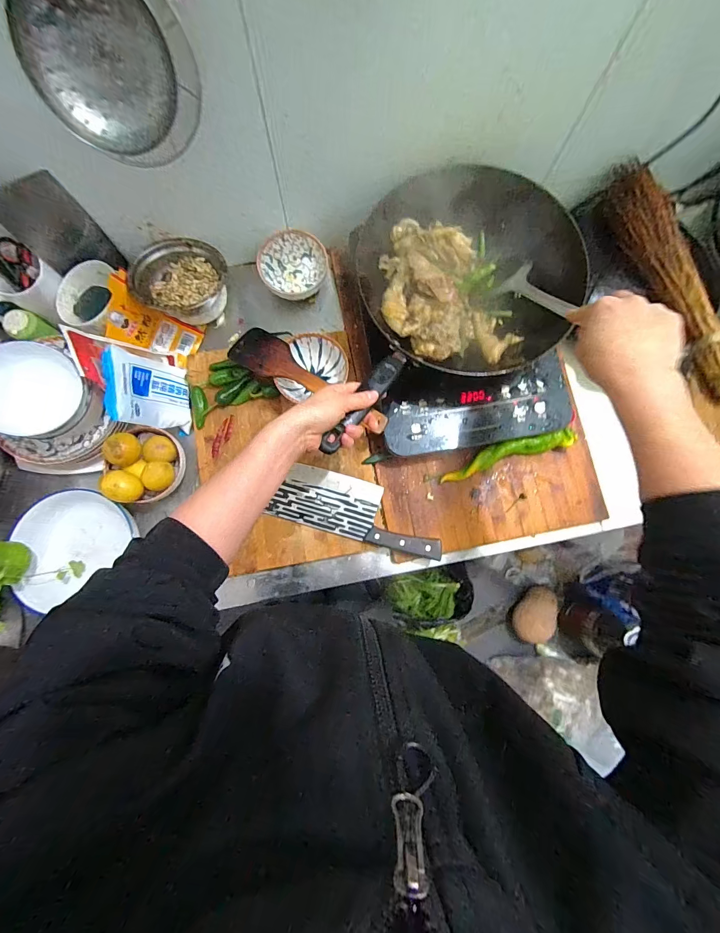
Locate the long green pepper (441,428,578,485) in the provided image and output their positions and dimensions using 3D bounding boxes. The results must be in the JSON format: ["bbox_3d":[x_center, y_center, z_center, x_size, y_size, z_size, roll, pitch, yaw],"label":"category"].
[{"bbox_3d":[0.238,-0.020,0.594,0.221,0.039,0.036,-17,81,-4],"label":"long green pepper"}]

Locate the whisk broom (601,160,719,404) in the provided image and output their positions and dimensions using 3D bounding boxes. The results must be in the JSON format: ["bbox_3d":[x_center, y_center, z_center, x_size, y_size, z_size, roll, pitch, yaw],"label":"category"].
[{"bbox_3d":[0.474,-0.296,0.568,0.064,0.059,0.421,-15,81,-4],"label":"whisk broom"}]

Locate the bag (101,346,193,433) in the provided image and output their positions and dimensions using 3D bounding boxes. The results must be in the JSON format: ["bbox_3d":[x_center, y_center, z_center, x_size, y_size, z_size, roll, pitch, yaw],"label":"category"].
[{"bbox_3d":[-0.318,-0.112,0.561,0.022,0.132,0.101,1,86,27],"label":"bag"}]

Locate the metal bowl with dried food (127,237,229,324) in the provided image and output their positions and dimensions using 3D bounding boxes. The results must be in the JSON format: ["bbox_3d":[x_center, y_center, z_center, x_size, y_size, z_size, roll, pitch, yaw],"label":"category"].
[{"bbox_3d":[-0.291,-0.302,0.607,0.134,0.070,0.126,0,80,-1],"label":"metal bowl with dried food"}]

